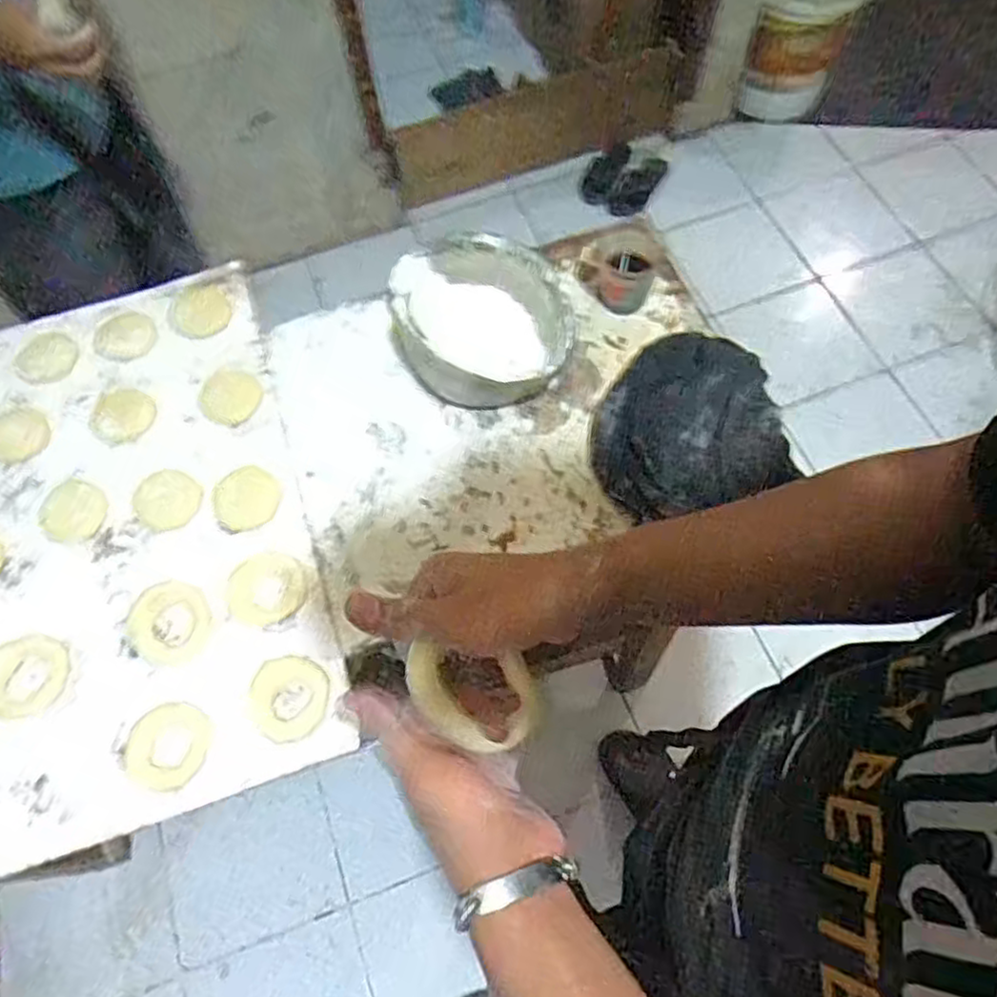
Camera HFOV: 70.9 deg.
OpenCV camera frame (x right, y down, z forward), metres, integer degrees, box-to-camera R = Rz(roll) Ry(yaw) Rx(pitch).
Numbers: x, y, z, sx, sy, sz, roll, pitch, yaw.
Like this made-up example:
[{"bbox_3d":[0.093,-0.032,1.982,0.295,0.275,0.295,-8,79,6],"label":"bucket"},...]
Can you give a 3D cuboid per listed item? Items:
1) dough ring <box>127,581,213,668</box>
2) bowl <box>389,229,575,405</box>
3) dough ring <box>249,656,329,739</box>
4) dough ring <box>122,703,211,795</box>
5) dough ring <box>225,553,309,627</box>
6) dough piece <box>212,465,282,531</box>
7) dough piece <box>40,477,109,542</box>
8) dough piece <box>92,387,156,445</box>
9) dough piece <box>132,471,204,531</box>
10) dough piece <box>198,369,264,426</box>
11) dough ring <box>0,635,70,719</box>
[{"bbox_3d":[-0.301,0.112,0.637,0.077,0.005,0.072,-2,64,3],"label":"dough ring"},{"bbox_3d":[-0.023,-0.172,0.710,0.196,0.091,0.174,3,65,5],"label":"bowl"},{"bbox_3d":[-0.180,0.170,0.604,0.066,0.008,0.073,-30,66,-10],"label":"dough ring"},{"bbox_3d":[-0.281,0.208,0.593,0.067,0.009,0.069,-2,64,3],"label":"dough ring"},{"bbox_3d":[-0.214,0.083,0.649,0.072,0.004,0.068,-2,64,3],"label":"dough ring"},{"bbox_3d":[-0.247,-0.002,0.685,0.062,0.004,0.067,-2,64,3],"label":"dough piece"},{"bbox_3d":[-0.419,0.011,0.688,0.063,0.005,0.058,-2,64,3],"label":"dough piece"},{"bbox_3d":[-0.393,-0.088,0.728,0.066,0.004,0.061,26,69,15],"label":"dough piece"},{"bbox_3d":[-0.327,0.000,0.689,0.070,0.004,0.059,32,71,17],"label":"dough piece"},{"bbox_3d":[-0.283,-0.107,0.736,0.068,0.006,0.061,37,72,19],"label":"dough piece"},{"bbox_3d":[-0.425,0.158,0.624,0.081,0.005,0.071,3,65,5],"label":"dough ring"}]

